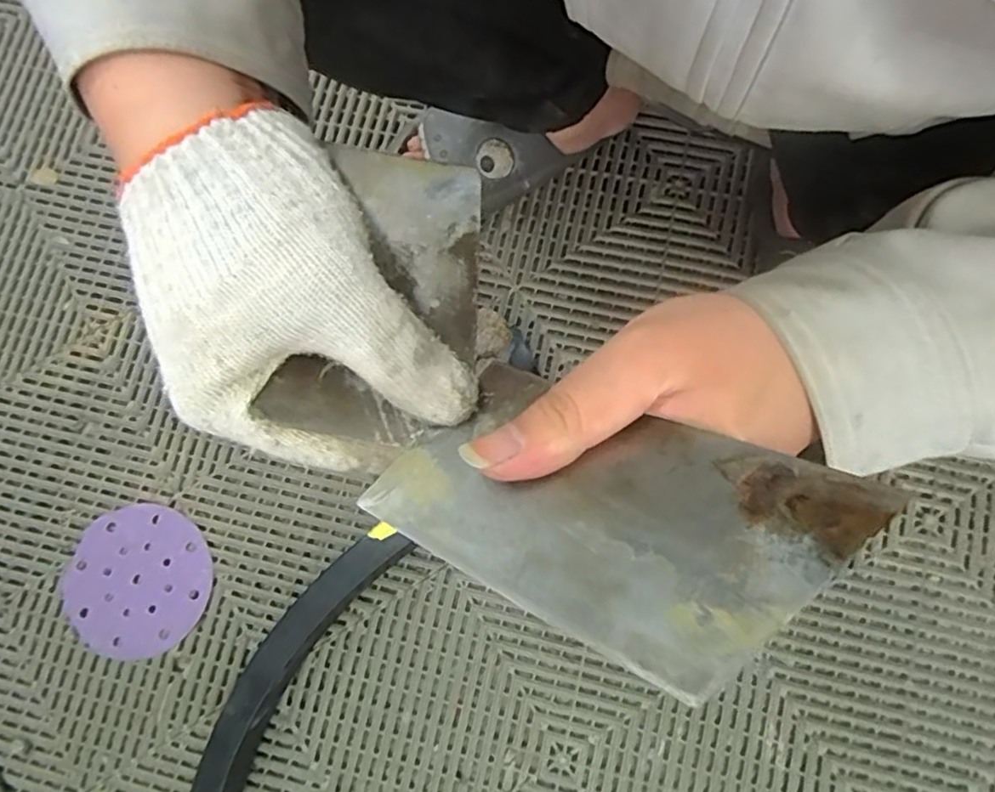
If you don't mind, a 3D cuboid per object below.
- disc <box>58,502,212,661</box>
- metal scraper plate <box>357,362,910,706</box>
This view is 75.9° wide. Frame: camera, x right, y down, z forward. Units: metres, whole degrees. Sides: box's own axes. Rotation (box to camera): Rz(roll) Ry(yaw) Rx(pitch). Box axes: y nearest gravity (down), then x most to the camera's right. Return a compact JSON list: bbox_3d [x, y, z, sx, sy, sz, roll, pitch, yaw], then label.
[{"bbox_3d":[-0.351,0.180,0.620,0.137,0.009,0.138,-1,79,3],"label":"disc"},{"bbox_3d":[0.029,0.031,0.186,0.129,0.005,0.073,21,56,33],"label":"metal scraper plate"}]

